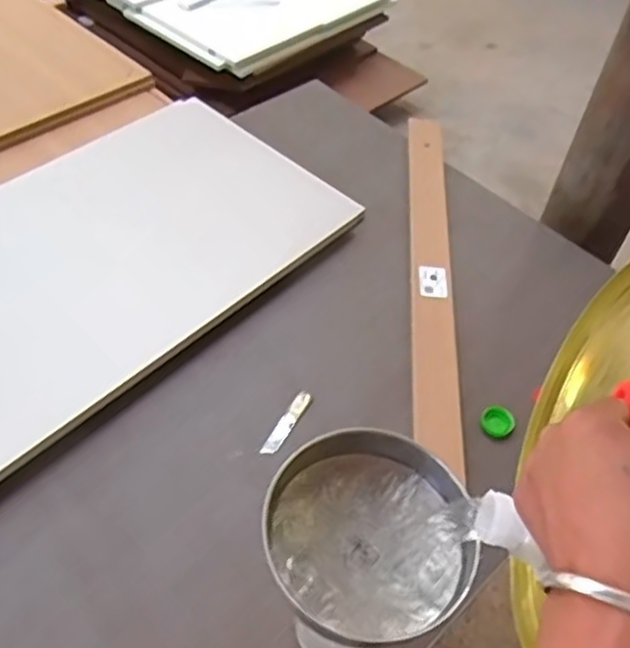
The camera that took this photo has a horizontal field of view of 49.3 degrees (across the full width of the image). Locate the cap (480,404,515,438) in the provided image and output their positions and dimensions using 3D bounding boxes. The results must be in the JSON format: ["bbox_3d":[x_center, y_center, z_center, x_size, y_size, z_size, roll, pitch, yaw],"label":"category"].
[{"bbox_3d":[0.237,0.126,0.887,0.041,0.019,0.036,38,55,24],"label":"cap"}]

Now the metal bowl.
[{"bbox_3d":[0.044,0.158,0.524,0.144,0.053,0.150,3,49,-3],"label":"metal bowl"}]

